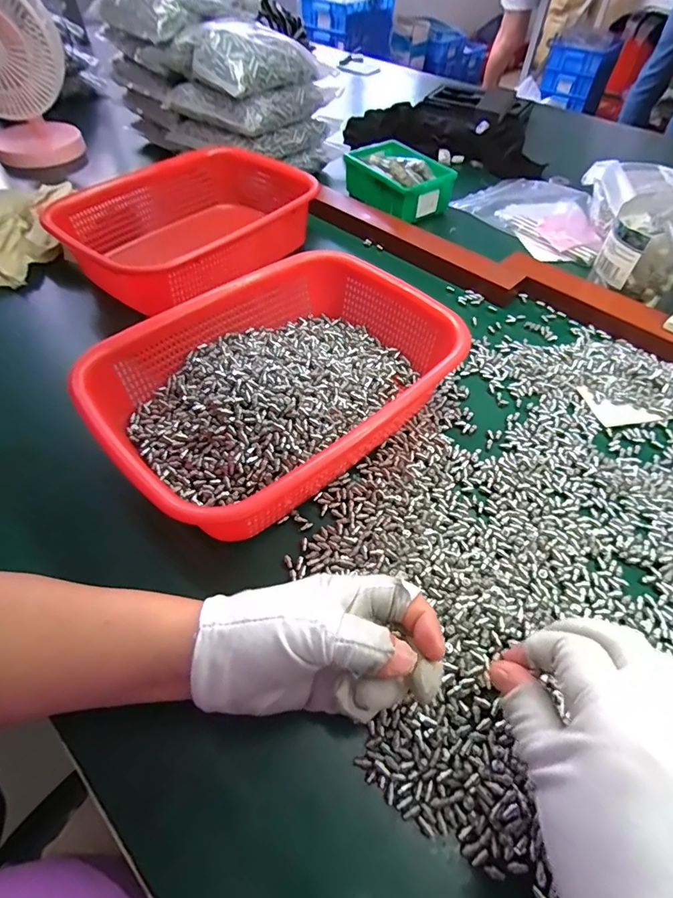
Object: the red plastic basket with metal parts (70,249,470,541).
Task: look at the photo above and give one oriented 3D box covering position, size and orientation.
[{"bbox_3d":[-0.043,-0.058,0.379,0.284,0.075,0.205,-36,60,-24],"label":"red plastic basket with metal parts"}]

